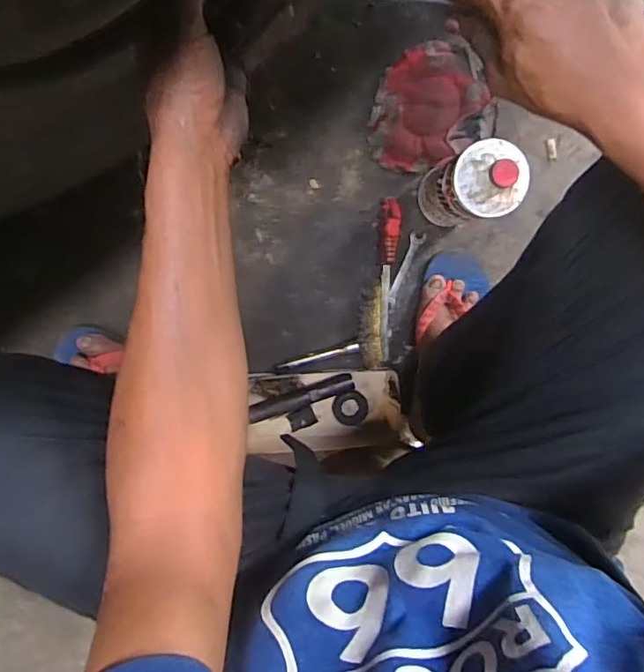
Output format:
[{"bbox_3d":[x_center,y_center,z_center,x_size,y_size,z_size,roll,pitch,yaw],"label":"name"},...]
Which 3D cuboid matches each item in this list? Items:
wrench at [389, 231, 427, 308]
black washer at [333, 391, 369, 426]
[{"bbox_3d":[0.120,-0.097,0.814,0.022,0.005,0.114,22,95,-7],"label":"wrench"},{"bbox_3d":[0.042,0.107,0.825,0.052,0.009,0.052,0,94,1],"label":"black washer"}]

